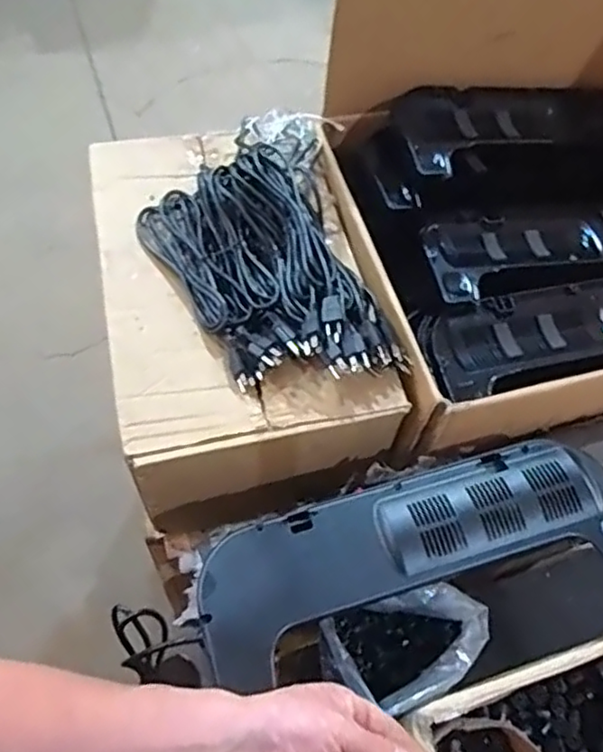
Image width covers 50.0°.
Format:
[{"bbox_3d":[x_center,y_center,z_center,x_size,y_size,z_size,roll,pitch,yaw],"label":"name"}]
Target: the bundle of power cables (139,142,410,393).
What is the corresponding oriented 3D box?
[{"bbox_3d":[-0.045,-0.149,0.834,0.249,0.087,0.396,-20,61,-16],"label":"bundle of power cables"}]

